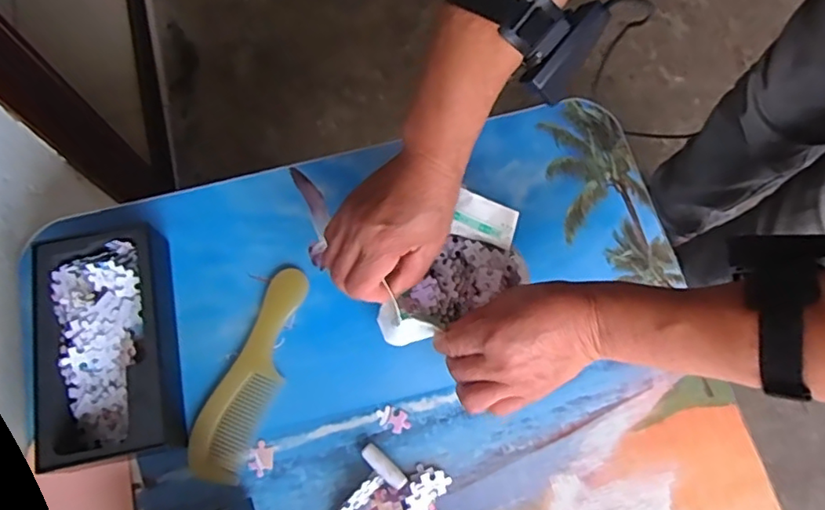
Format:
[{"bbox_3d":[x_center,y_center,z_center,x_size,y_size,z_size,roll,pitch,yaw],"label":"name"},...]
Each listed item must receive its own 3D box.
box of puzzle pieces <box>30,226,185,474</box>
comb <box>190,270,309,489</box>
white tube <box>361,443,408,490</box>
[{"bbox_3d":[-0.247,0.074,0.480,0.108,0.055,0.179,-13,72,-4],"label":"box of puzzle pieces"},{"bbox_3d":[-0.135,0.098,0.497,0.045,0.010,0.183,21,73,7],"label":"comb"},{"bbox_3d":[-0.023,0.169,0.464,0.042,0.009,0.013,40,76,12],"label":"white tube"}]

